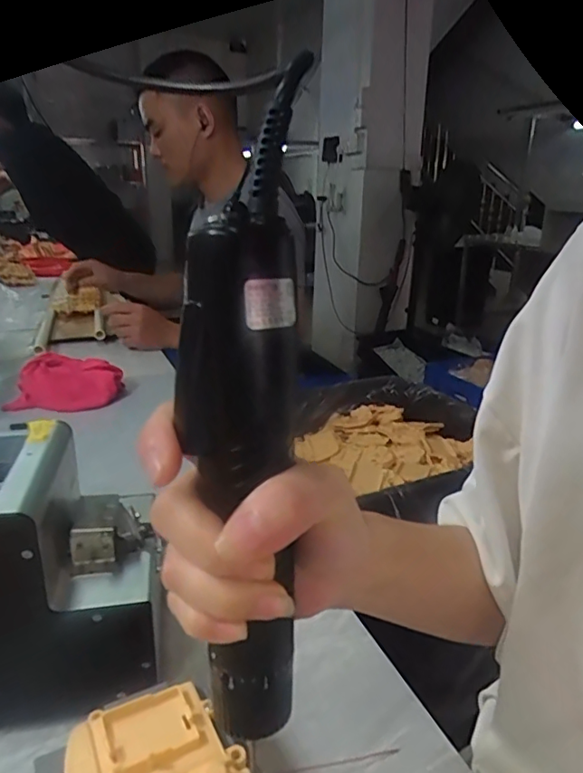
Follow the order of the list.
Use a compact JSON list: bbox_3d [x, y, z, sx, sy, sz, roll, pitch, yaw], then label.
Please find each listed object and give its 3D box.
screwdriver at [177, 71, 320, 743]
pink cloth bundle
[{"bbox_3d":[-0.018,0.010,0.203,0.042,0.250,0.033,0,7,-3],"label":"screwdriver"},{"bbox_3d":[-0.339,-0.008,0.820,0.142,0.053,0.087,4,20,8],"label":"pink cloth bundle"}]

